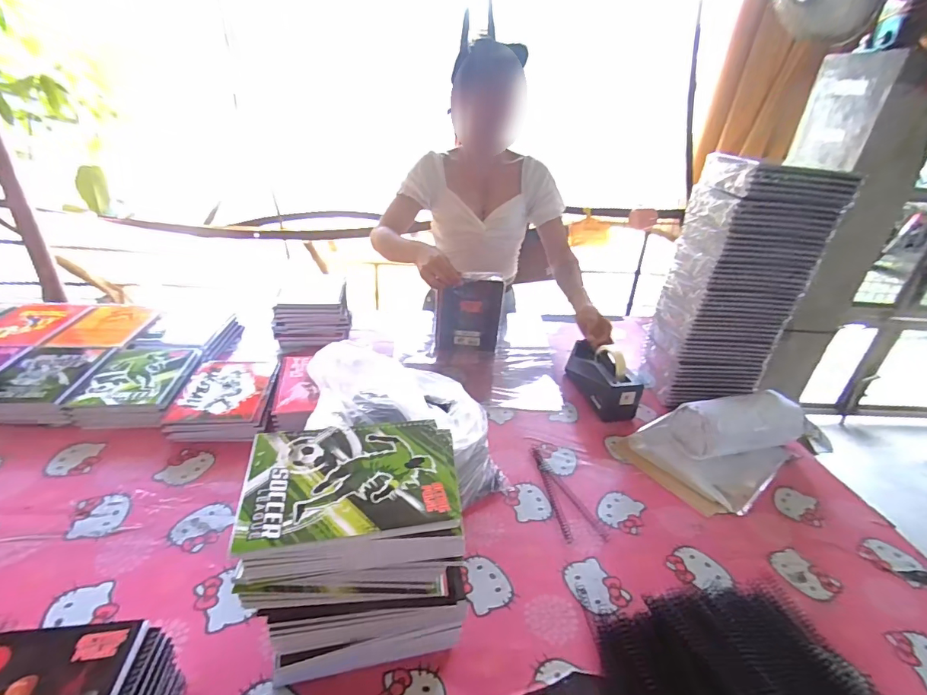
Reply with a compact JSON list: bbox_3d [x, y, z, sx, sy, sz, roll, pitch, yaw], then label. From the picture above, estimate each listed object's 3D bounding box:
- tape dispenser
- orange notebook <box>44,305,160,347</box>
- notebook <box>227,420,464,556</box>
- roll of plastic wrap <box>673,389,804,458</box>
[{"bbox_3d":[0.299,0.061,0.982,0.093,0.120,0.199,-1,30,-12],"label":"tape dispenser"},{"bbox_3d":[-0.814,-0.049,1.032,0.144,0.012,0.175,3,36,-9],"label":"orange notebook"},{"bbox_3d":[-0.110,0.129,0.455,0.203,0.008,0.147,-3,33,-11],"label":"notebook"},{"bbox_3d":[0.536,0.153,0.876,0.244,0.098,0.098,-4,31,-15],"label":"roll of plastic wrap"}]

